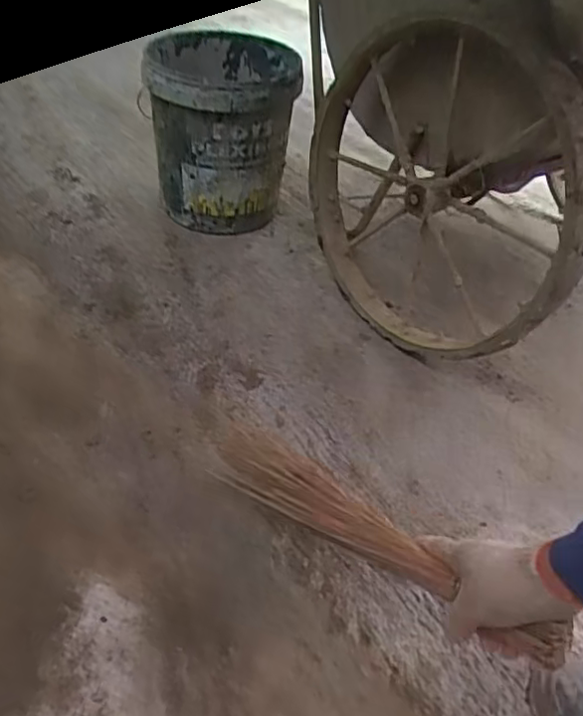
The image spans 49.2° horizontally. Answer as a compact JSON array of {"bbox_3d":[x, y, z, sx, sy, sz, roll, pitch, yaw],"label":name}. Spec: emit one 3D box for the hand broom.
[{"bbox_3d":[0.075,0.184,0.678,0.073,0.040,0.435,-30,37,-33],"label":"hand broom"}]

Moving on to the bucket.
[{"bbox_3d":[-0.148,-0.454,1.321,0.268,0.331,0.300,-7,45,-15],"label":"bucket"}]

